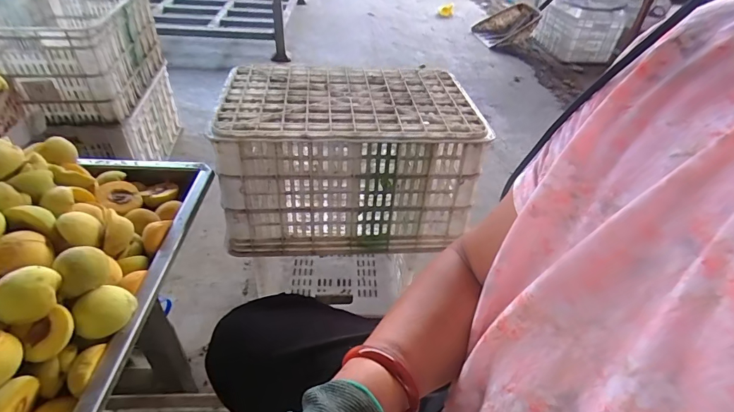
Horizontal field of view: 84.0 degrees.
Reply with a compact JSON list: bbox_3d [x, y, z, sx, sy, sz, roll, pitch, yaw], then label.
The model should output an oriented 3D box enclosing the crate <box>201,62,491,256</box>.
[{"bbox_3d":[-0.037,-0.110,0.879,0.483,0.263,0.317,0,41,-5],"label":"crate"}]

